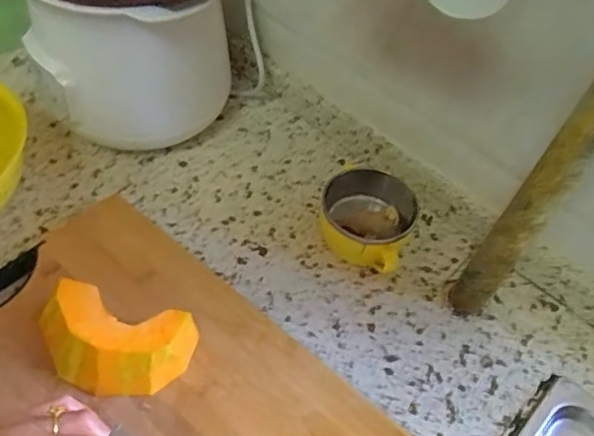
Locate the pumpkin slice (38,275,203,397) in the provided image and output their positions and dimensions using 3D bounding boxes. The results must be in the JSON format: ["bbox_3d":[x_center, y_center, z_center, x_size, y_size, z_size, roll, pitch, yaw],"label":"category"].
[{"bbox_3d":[-0.147,0.098,0.438,0.121,0.039,0.067,13,51,4],"label":"pumpkin slice"}]

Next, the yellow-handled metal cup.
[{"bbox_3d":[0.069,-0.003,0.582,0.105,0.048,0.093,26,53,14],"label":"yellow-handled metal cup"}]

